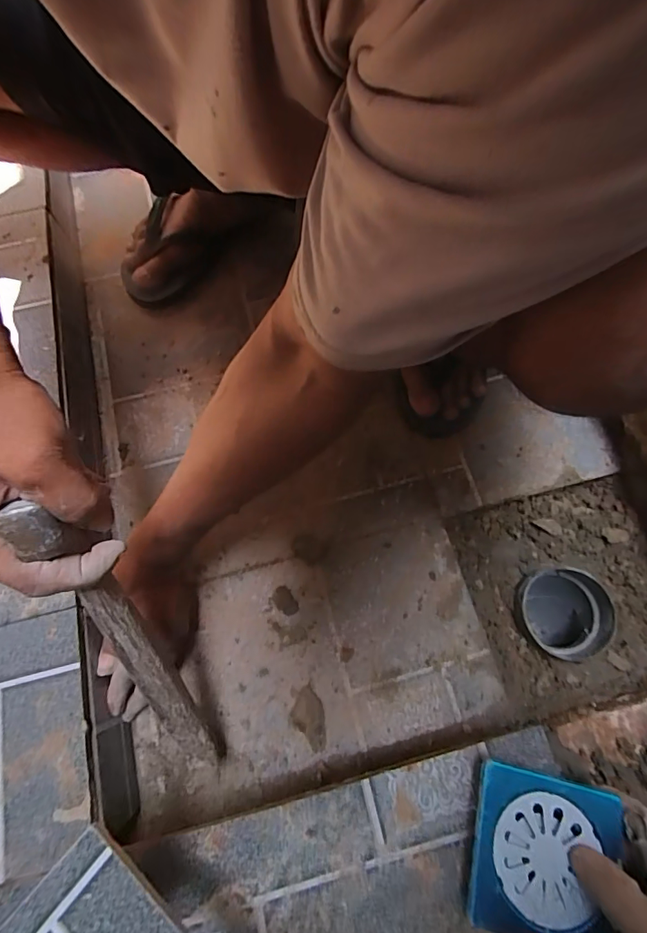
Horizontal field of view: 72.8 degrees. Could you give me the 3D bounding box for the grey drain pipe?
[{"bbox_3d":[0.256,0.171,0.511,0.094,0.109,0.091,-5,71,0],"label":"grey drain pipe"}]

